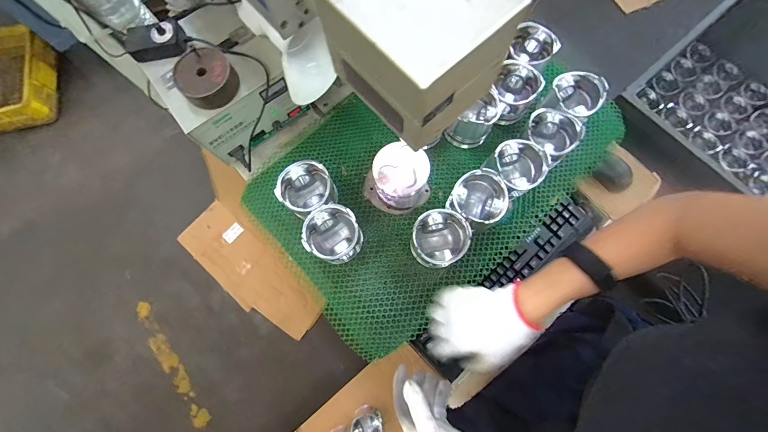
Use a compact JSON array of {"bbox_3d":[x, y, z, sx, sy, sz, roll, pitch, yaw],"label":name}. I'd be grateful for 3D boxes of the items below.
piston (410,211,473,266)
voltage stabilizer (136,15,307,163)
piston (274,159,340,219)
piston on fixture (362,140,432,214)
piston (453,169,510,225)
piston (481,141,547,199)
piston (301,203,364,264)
[{"bbox_3d":[0.090,0.043,0.567,0.088,0.088,0.091,0,75,1],"label":"piston"},{"bbox_3d":[-0.288,-0.237,0.627,0.198,0.152,0.185,-37,78,-8],"label":"voltage stabilizer"},{"bbox_3d":[-0.134,-0.043,0.595,0.090,0.075,0.082,0,75,1],"label":"piston"},{"bbox_3d":[0.026,-0.062,0.581,0.109,0.109,0.093,-32,77,-8],"label":"piston on fixture"},{"bbox_3d":[0.161,-0.022,0.579,0.089,0.095,0.086,0,75,1],"label":"piston"},{"bbox_3d":[0.230,-0.081,0.596,0.091,0.089,0.096,41,79,10],"label":"piston"},{"bbox_3d":[-0.084,0.030,0.578,0.089,0.075,0.094,0,75,1],"label":"piston"}]

